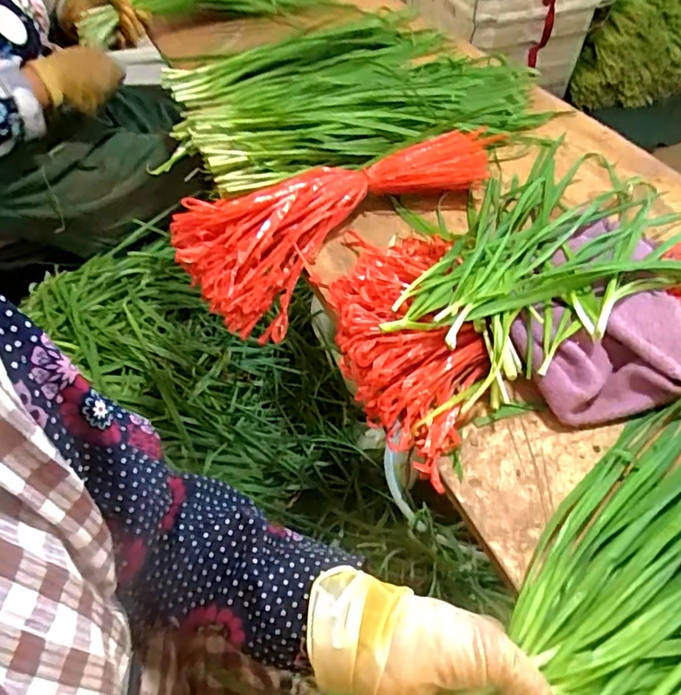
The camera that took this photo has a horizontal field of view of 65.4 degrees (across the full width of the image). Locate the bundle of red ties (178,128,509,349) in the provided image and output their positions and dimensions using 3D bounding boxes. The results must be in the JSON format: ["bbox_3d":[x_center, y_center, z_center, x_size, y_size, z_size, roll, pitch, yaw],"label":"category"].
[{"bbox_3d":[0.008,-0.129,0.550,0.342,0.052,0.150,-25,90,-12],"label":"bundle of red ties"}]

